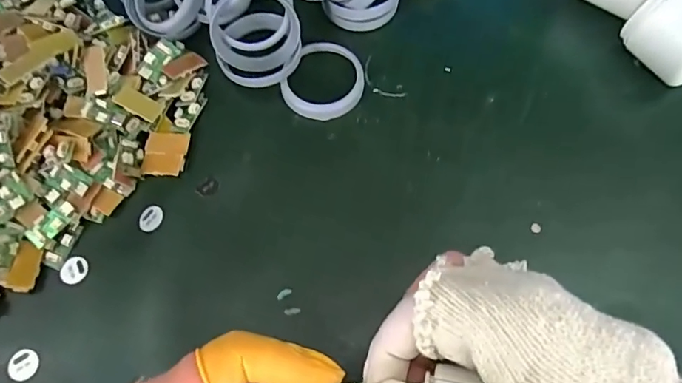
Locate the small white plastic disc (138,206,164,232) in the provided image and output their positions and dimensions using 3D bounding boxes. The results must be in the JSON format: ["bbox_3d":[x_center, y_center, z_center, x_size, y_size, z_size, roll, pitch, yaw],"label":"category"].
[{"bbox_3d":[-0.119,0.017,0.312,0.013,0.004,0.017,30,72,13],"label":"small white plastic disc"}]

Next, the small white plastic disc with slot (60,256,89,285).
[{"bbox_3d":[-0.165,0.048,0.305,0.015,0.004,0.018,7,69,4],"label":"small white plastic disc with slot"}]

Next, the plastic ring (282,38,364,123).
[{"bbox_3d":[-0.010,-0.079,0.353,0.052,0.008,0.062,24,71,11],"label":"plastic ring"}]

